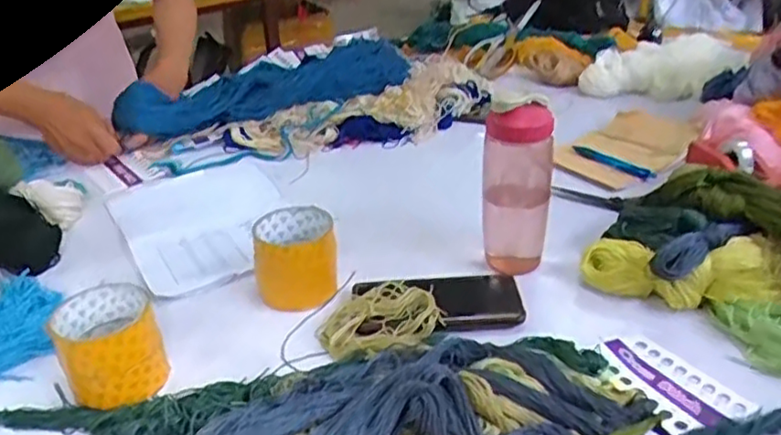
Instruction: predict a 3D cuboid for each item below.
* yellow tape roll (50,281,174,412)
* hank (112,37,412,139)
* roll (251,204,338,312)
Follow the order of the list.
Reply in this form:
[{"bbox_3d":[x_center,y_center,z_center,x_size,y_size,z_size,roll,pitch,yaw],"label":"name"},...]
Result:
[{"bbox_3d":[-0.242,0.111,0.581,0.081,0.069,0.084,-16,31,-22],"label":"yellow tape roll"},{"bbox_3d":[-0.209,-0.225,1.126,0.476,0.081,0.147,-10,30,-11],"label":"hank"},{"bbox_3d":[-0.099,0.040,0.700,0.081,0.073,0.074,-3,28,1],"label":"roll"}]

